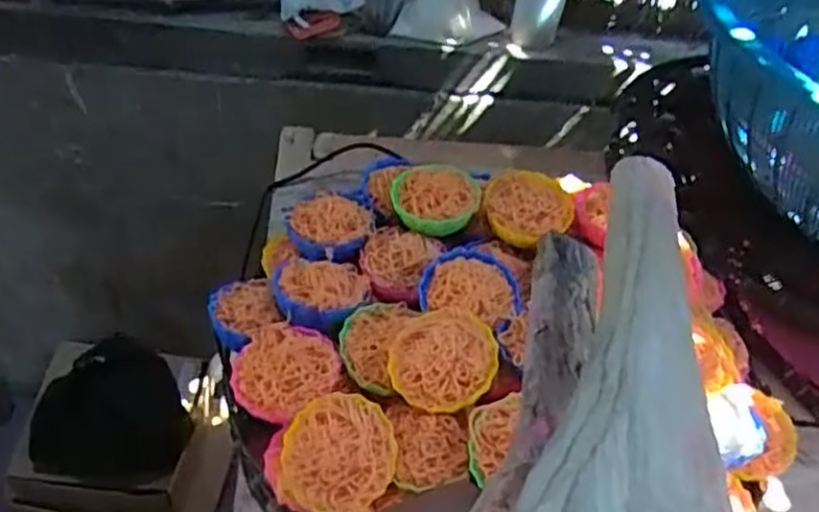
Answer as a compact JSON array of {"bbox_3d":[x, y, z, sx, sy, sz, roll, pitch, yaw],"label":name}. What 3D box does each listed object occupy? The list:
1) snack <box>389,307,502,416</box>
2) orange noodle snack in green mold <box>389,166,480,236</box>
[{"bbox_3d":[0.018,0.058,0.421,0.060,0.023,0.060,-7,66,16],"label":"snack"},{"bbox_3d":[0.017,-0.042,0.515,0.057,0.032,0.046,-5,47,-13],"label":"orange noodle snack in green mold"}]

